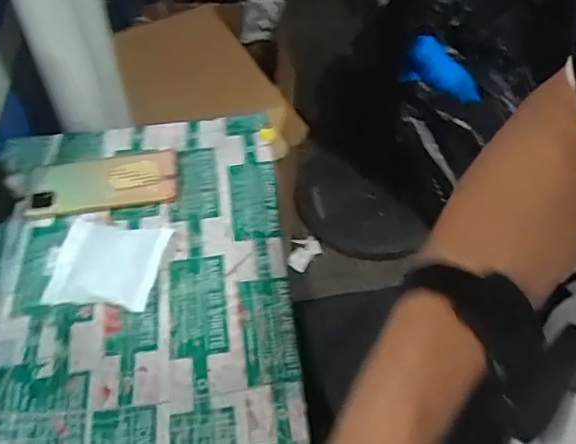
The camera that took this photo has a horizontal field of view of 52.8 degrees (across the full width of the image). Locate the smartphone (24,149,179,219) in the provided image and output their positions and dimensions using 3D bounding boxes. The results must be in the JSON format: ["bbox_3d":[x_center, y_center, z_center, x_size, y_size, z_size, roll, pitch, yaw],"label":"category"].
[{"bbox_3d":[-0.210,-0.047,0.657,0.167,0.011,0.079,-10,53,-8],"label":"smartphone"}]

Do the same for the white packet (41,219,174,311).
[{"bbox_3d":[-0.183,0.037,0.583,0.106,0.019,0.095,5,52,4],"label":"white packet"}]

